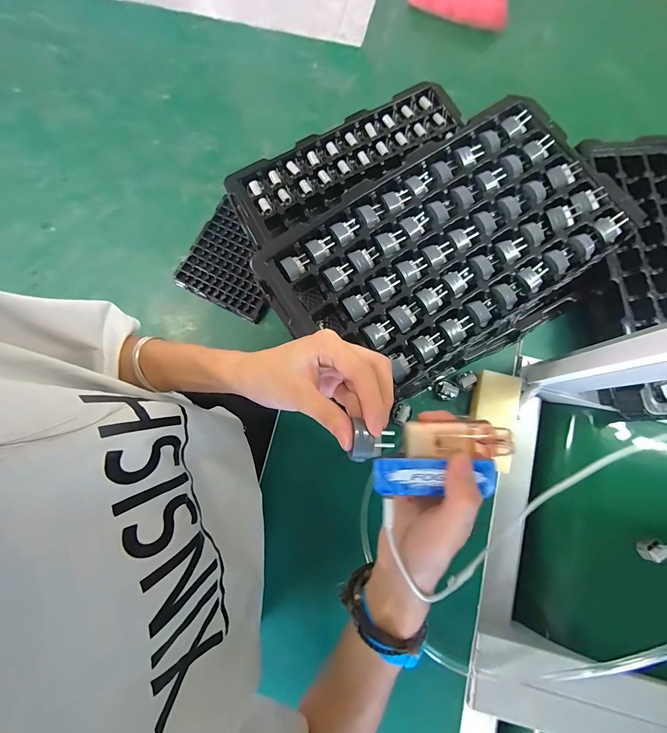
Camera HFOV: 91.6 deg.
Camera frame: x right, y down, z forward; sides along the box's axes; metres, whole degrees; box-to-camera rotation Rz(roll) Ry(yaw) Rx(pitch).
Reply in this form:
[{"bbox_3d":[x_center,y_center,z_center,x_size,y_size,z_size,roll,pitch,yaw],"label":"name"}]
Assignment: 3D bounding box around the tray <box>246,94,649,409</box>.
[{"bbox_3d":[0.113,-0.117,0.334,0.342,0.033,0.201,-31,80,-6],"label":"tray"}]

